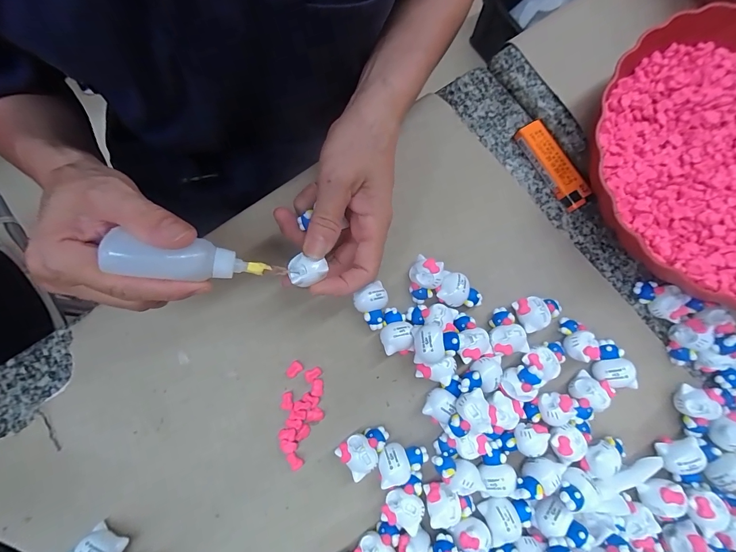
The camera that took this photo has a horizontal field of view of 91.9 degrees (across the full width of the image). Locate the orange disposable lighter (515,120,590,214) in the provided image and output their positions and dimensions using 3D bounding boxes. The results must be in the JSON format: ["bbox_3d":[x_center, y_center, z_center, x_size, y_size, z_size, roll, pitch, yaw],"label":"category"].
[{"bbox_3d":[0.153,-0.092,0.295,0.021,0.011,0.079,-28,77,-5],"label":"orange disposable lighter"}]

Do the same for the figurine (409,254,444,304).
[{"bbox_3d":[0.042,0.003,0.267,0.024,0.017,0.031,31,79,9],"label":"figurine"}]

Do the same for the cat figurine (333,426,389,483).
[{"bbox_3d":[-0.001,0.119,0.246,0.034,0.021,0.024,-35,77,-7],"label":"cat figurine"}]

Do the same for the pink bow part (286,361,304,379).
[{"bbox_3d":[-0.055,0.069,0.263,0.013,0.004,0.009,-41,78,-8],"label":"pink bow part"}]

